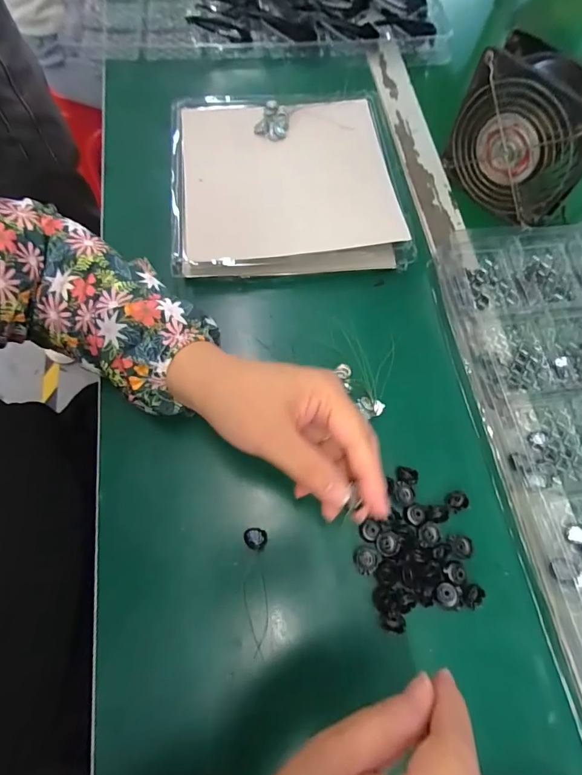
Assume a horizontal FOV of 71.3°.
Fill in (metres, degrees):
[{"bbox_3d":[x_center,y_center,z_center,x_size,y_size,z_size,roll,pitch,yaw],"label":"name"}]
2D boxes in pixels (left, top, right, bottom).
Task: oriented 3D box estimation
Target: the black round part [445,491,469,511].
[{"bbox_3d":[0.121,0.083,0.297,0.016,0.009,0.013,24,69,8],"label":"black round part"}]

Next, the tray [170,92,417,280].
[{"bbox_3d":[-0.009,-0.195,0.384,0.198,0.036,0.210,-5,69,-2],"label":"tray"}]

